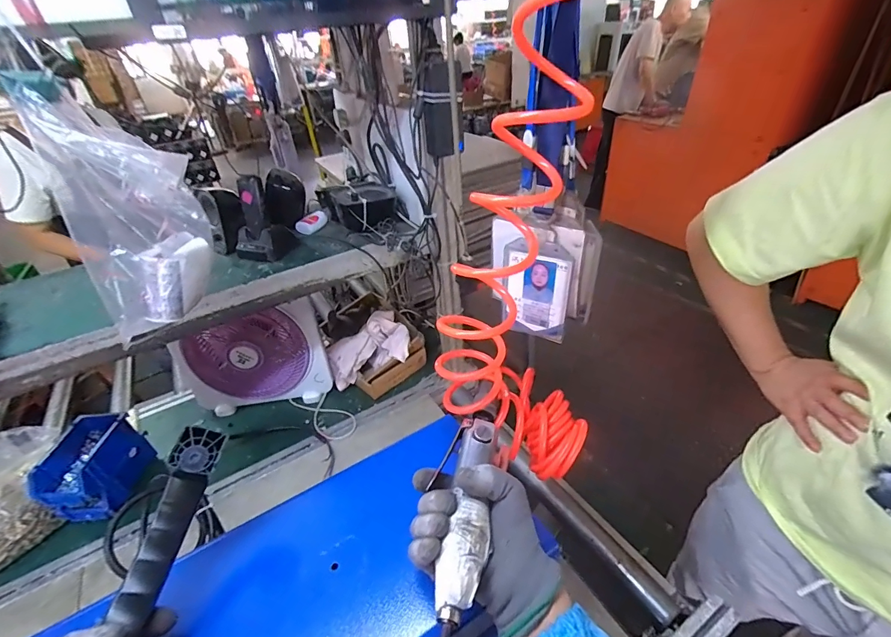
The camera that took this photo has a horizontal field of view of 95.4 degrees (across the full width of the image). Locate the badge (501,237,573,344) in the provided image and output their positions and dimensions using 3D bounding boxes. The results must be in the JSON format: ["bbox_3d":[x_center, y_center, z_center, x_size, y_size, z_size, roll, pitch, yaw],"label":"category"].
[{"bbox_3d":[0.100,-0.031,0.454,0.075,0.113,0.009,16,34,26],"label":"badge"}]

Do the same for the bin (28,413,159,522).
[{"bbox_3d":[-0.679,0.297,0.803,0.121,0.139,0.163,0,36,8],"label":"bin"}]

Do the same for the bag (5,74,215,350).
[{"bbox_3d":[-0.380,-0.129,0.485,0.137,0.245,0.143,-32,44,-32],"label":"bag"}]

